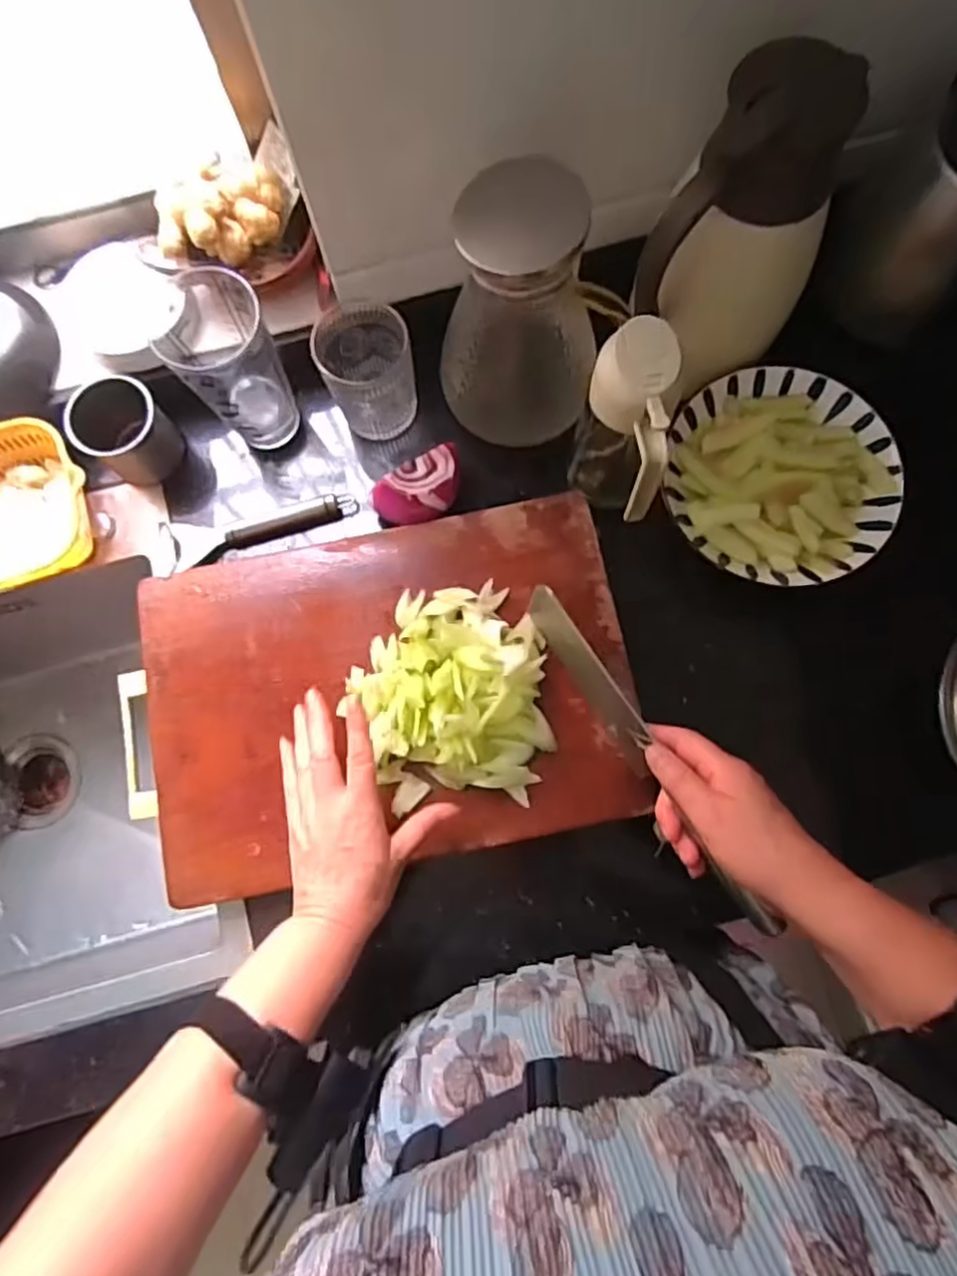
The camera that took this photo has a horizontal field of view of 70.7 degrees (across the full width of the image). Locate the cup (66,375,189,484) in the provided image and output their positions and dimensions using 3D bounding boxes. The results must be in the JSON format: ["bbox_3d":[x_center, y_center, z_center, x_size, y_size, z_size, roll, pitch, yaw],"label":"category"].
[{"bbox_3d":[-0.312,-0.184,0.598,0.072,0.067,0.070,0,79,1],"label":"cup"}]

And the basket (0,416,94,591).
[{"bbox_3d":[-0.407,-0.119,0.588,0.144,0.060,0.136,-10,79,-1],"label":"basket"}]

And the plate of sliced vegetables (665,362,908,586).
[{"bbox_3d":[0.250,-0.135,0.568,0.181,0.043,0.183,0,79,1],"label":"plate of sliced vegetables"}]

